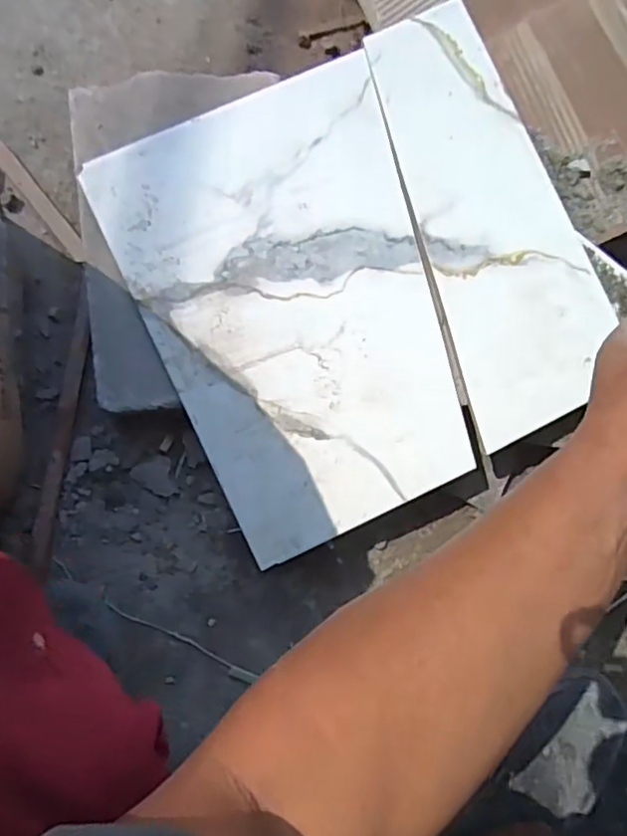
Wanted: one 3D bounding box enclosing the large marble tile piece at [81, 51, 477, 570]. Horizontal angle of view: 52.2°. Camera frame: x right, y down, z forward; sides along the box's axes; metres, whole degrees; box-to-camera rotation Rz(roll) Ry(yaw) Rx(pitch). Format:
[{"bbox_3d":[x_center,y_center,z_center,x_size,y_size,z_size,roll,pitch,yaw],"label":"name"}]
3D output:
[{"bbox_3d":[-0.006,-0.096,0.584,0.264,0.010,0.388,-25,92,-6],"label":"large marble tile piece"}]

